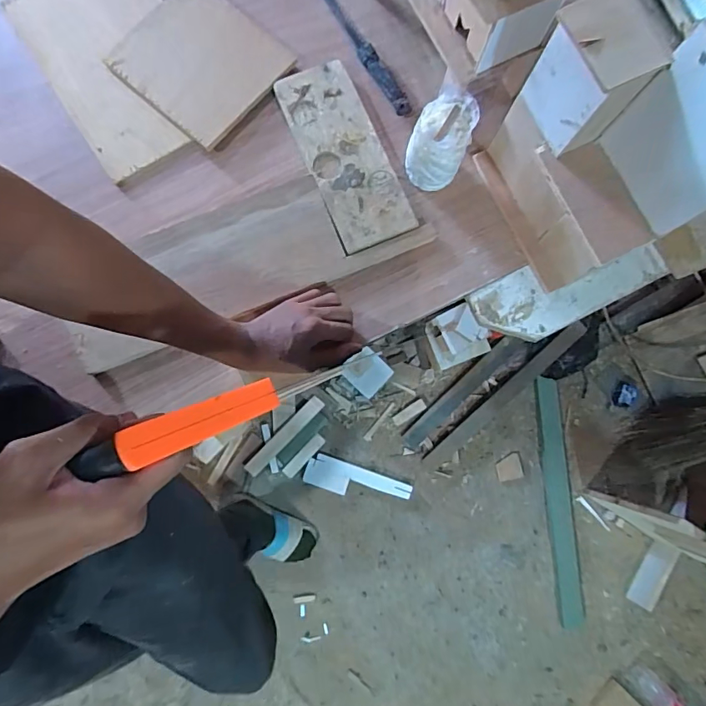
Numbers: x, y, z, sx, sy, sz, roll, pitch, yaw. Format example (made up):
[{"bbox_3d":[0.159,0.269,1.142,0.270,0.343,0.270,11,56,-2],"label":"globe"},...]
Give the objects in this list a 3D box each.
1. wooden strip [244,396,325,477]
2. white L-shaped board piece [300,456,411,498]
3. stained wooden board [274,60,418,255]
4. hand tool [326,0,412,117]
[{"bbox_3d":[-0.178,0.216,1.232,0.257,0.011,0.041,-46,101,-4],"label":"wooden strip"},{"bbox_3d":[0.012,0.344,1.256,0.277,0.033,0.080,18,79,3],"label":"white L-shaped board piece"},{"bbox_3d":[-0.011,-0.245,0.582,0.092,0.012,0.238,-23,84,-5],"label":"stained wooden board"},{"bbox_3d":[-0.003,-0.430,0.624,0.027,0.018,0.296,-30,85,-6],"label":"hand tool"}]

